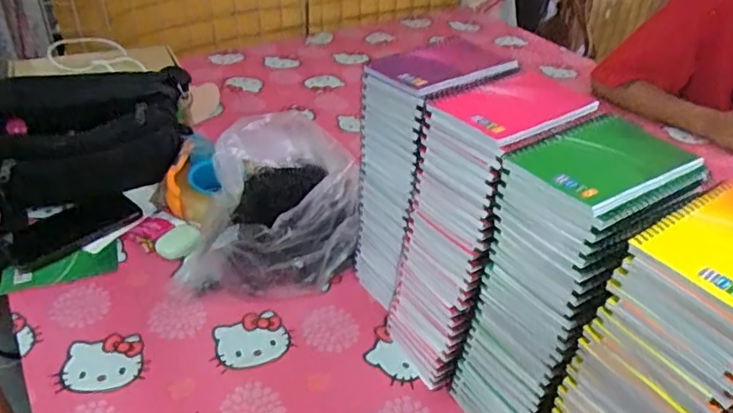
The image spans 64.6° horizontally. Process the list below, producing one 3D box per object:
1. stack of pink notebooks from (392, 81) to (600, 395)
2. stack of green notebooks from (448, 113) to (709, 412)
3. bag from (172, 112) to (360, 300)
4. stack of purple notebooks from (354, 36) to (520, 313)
[{"bbox_3d":[0.112,0.030,0.579,0.151,0.289,0.101,-27,46,-34],"label":"stack of pink notebooks"},{"bbox_3d":[0.173,0.081,0.516,0.151,0.288,0.103,-26,45,-33],"label":"stack of green notebooks"},{"bbox_3d":[-0.125,-0.002,0.733,0.216,0.134,0.229,-2,37,-7],"label":"bag"},{"bbox_3d":[0.062,-0.024,0.638,0.133,0.280,0.101,-23,44,-31],"label":"stack of purple notebooks"}]

